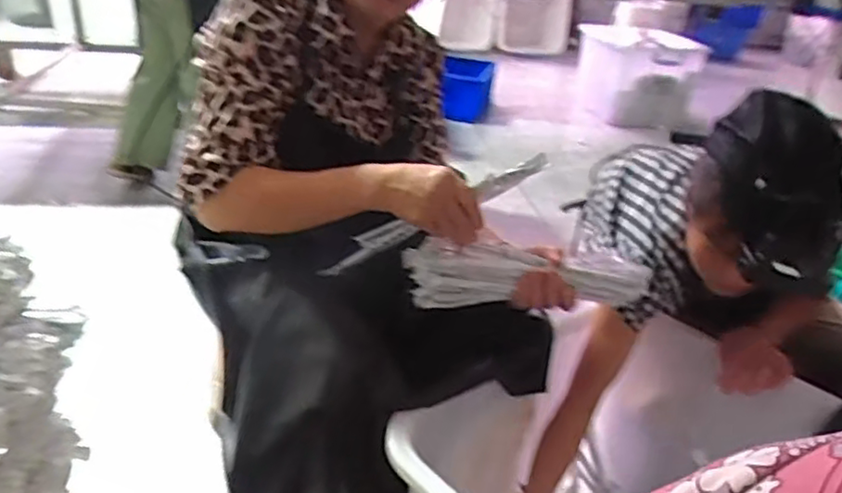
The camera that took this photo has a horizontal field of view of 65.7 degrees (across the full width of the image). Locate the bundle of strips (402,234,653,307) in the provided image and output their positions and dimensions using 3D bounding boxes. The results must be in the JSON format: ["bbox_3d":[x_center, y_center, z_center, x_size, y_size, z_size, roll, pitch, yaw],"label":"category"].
[{"bbox_3d":[0.135,0.041,0.858,0.306,0.083,0.041,6,26,1],"label":"bundle of strips"}]

